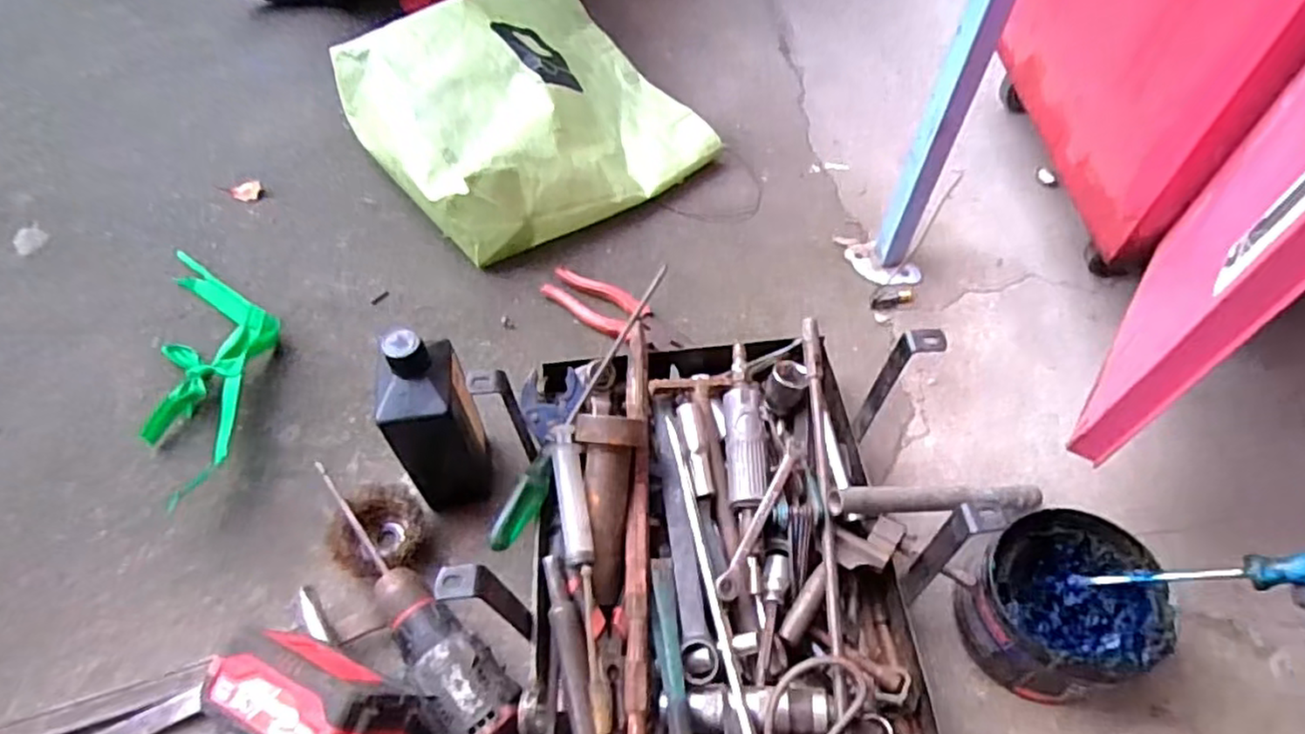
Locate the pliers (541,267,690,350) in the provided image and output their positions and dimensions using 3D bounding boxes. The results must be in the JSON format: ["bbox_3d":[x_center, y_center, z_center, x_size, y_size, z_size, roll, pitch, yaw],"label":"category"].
[{"bbox_3d":[-0.040,-0.059,0.733,0.161,0.017,0.051,26,60,18],"label":"pliers"}]

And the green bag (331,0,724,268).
[{"bbox_3d":[-0.144,-0.288,0.800,0.327,0.152,0.304,-34,64,-24],"label":"green bag"}]

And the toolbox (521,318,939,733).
[{"bbox_3d":[0.049,0.143,0.536,0.306,0.088,0.378,1,55,-4],"label":"toolbox"}]

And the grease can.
[{"bbox_3d":[0.305,0.181,0.528,0.122,0.084,0.108,-24,61,-20],"label":"grease can"}]

